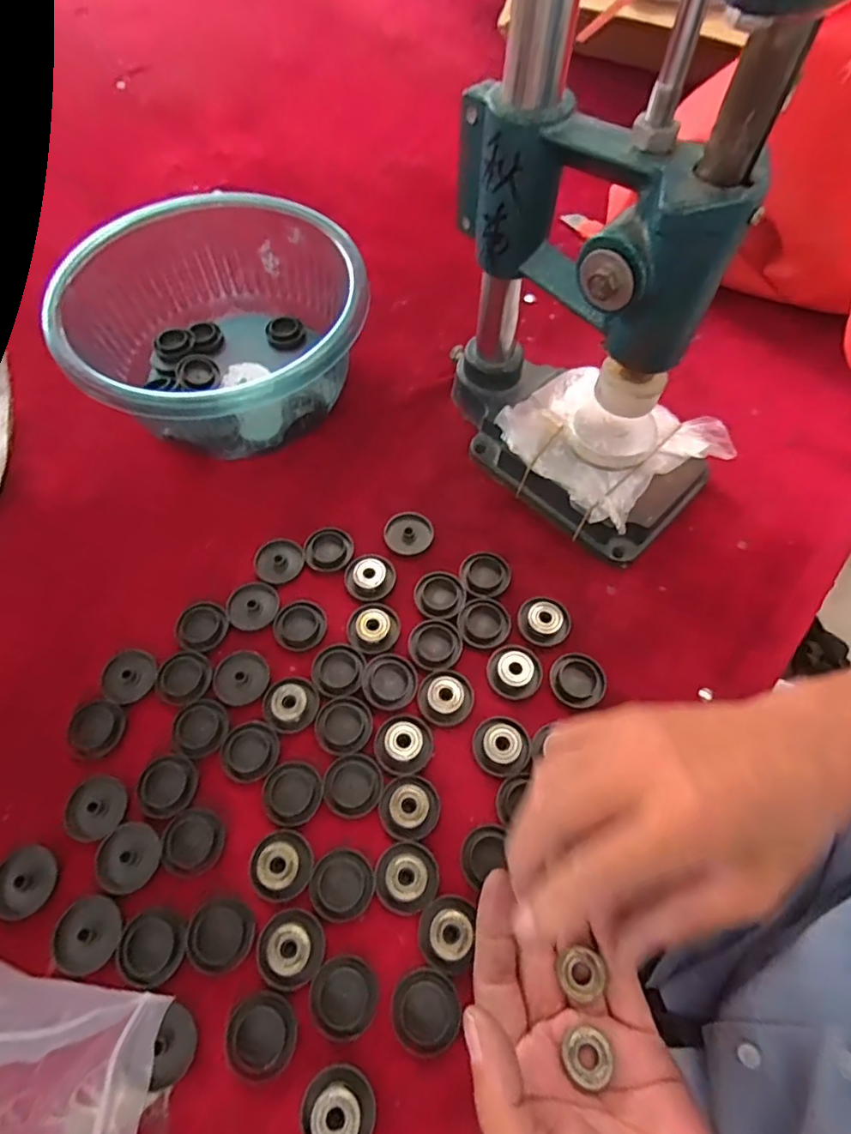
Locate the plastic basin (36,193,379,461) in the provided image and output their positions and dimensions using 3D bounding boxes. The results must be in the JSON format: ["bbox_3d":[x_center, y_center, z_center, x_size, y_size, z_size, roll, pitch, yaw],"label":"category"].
[{"bbox_3d":[-0.148,-0.172,0.429,0.201,0.093,0.194,0,63,0],"label":"plastic basin"}]

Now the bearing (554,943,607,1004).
[{"bbox_3d":[0.071,0.184,0.258,0.020,0.007,0.020,26,66,12],"label":"bearing"}]

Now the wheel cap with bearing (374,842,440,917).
[{"bbox_3d":[-0.010,0.162,0.296,0.033,0.005,0.032,0,63,0],"label":"wheel cap with bearing"}]

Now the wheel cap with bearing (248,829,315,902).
[{"bbox_3d":[-0.076,0.156,0.297,0.032,0.007,0.032,0,63,0],"label":"wheel cap with bearing"}]

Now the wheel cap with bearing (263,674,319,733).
[{"bbox_3d":[-0.081,0.081,0.338,0.032,0.006,0.032,0,63,0],"label":"wheel cap with bearing"}]

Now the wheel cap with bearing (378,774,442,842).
[{"bbox_3d":[-0.009,0.132,0.311,0.032,0.005,0.033,0,63,0],"label":"wheel cap with bearing"}]

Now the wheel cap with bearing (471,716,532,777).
[{"bbox_3d":[0.044,0.102,0.325,0.033,0.009,0.033,0,63,0],"label":"wheel cap with bearing"}]

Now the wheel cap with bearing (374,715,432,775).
[{"bbox_3d":[-0.013,0.101,0.325,0.032,0.007,0.033,0,63,0],"label":"wheel cap with bearing"}]

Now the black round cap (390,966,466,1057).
[{"bbox_3d":[0.000,0.211,0.270,0.032,0.009,0.032,0,63,0],"label":"black round cap"}]

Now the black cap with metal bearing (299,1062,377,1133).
[{"bbox_3d":[-0.039,0.244,0.254,0.033,0.009,0.030,0,63,0],"label":"black cap with metal bearing"}]

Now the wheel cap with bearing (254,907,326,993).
[{"bbox_3d":[-0.067,0.189,0.281,0.032,0.005,0.033,0,63,0],"label":"wheel cap with bearing"}]

